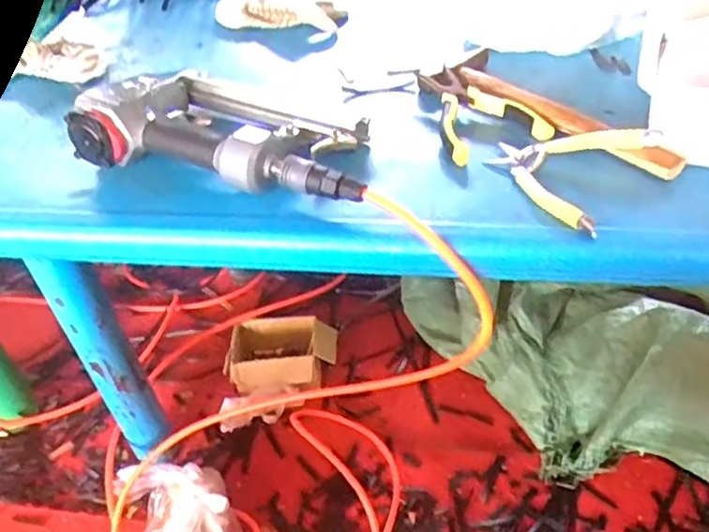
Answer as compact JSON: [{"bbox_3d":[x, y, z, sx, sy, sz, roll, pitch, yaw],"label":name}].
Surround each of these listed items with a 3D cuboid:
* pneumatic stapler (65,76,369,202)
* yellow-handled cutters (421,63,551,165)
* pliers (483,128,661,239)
[{"bbox_3d":[-0.106,-0.129,0.628,0.282,0.063,0.141,13,48,18],"label":"pneumatic stapler"},{"bbox_3d":[0.126,-0.159,0.670,0.098,0.018,0.156,-11,45,-5],"label":"yellow-handled cutters"},{"bbox_3d":[0.174,-0.088,0.577,0.119,0.034,0.125,26,53,28],"label":"pliers"}]

